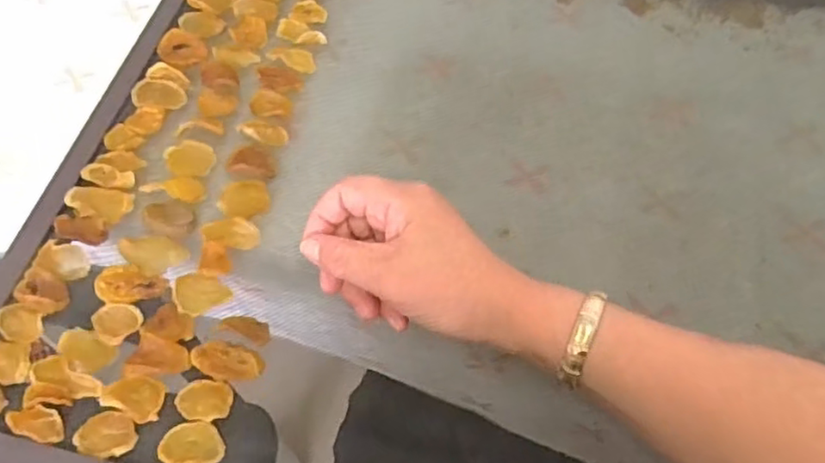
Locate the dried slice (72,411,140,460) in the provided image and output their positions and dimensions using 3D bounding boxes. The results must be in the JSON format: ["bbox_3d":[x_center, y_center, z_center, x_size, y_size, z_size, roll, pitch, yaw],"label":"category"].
[{"bbox_3d":[-0.157,0.104,0.329,0.030,0.005,0.023,13,58,10],"label":"dried slice"}]

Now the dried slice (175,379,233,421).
[{"bbox_3d":[-0.111,0.089,0.338,0.029,0.004,0.022,3,57,3],"label":"dried slice"}]

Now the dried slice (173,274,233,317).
[{"bbox_3d":[-0.124,0.037,0.374,0.032,0.004,0.024,8,58,7],"label":"dried slice"}]

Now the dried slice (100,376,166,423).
[{"bbox_3d":[-0.146,0.086,0.338,0.030,0.010,0.022,18,59,13],"label":"dried slice"}]

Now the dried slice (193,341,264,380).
[{"bbox_3d":[-0.102,0.070,0.351,0.040,0.006,0.018,13,58,10],"label":"dried slice"}]

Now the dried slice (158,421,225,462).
[{"bbox_3d":[-0.113,0.109,0.326,0.029,0.004,0.026,-27,61,-16],"label":"dried slice"}]

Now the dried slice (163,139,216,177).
[{"bbox_3d":[-0.146,-0.047,0.420,0.031,0.004,0.025,-2,78,-7],"label":"dried slice"}]

